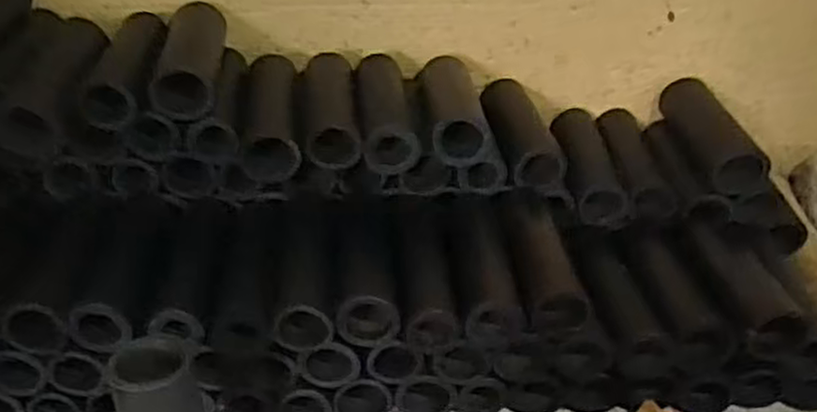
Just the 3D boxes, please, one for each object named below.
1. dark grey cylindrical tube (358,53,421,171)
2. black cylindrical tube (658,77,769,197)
[{"bbox_3d":[-0.025,-0.098,0.780,0.056,0.053,0.186,-1,31,-5],"label":"dark grey cylindrical tube"},{"bbox_3d":[0.346,-0.085,0.856,0.066,0.057,0.190,1,31,-1],"label":"black cylindrical tube"}]

